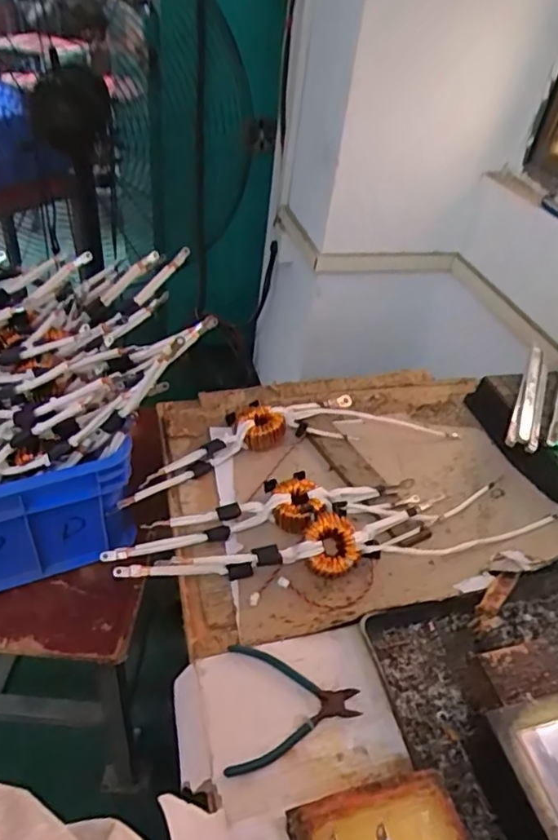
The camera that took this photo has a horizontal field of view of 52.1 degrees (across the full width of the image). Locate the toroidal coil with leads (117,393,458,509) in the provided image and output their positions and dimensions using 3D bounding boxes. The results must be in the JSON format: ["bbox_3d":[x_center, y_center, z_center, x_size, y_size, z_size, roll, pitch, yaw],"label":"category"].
[{"bbox_3d":[0.018,0.012,0.917,0.553,0.044,0.146,-10,43,-20],"label":"toroidal coil with leads"}]

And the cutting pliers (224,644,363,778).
[{"bbox_3d":[0.016,0.295,0.581,0.133,0.008,0.124,5,40,-3],"label":"cutting pliers"}]

